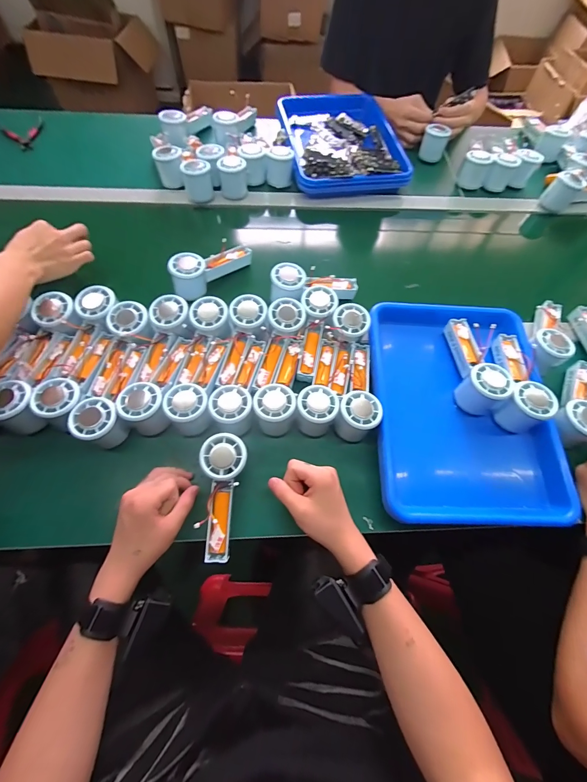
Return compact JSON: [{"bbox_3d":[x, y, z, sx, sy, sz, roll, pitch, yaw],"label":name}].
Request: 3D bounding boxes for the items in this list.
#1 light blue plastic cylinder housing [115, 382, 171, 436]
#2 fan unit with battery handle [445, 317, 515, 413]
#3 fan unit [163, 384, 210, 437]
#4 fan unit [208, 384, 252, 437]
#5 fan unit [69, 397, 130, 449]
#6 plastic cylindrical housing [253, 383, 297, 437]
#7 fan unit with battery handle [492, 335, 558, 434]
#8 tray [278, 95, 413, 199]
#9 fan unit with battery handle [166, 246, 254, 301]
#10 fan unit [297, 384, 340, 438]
[{"bbox_3d":[-0.203,0.025,0.442,0.052,0.055,0.059,-34,71,-17],"label":"light blue plastic cylinder housing"},{"bbox_3d":[0.272,-0.045,0.481,0.054,0.059,0.145,4,65,-1],"label":"fan unit with battery handle"},{"bbox_3d":[-0.144,0.025,0.446,0.052,0.053,0.057,1,65,-2],"label":"fan unit"},{"bbox_3d":[-0.086,0.027,0.447,0.056,0.051,0.055,1,65,-2],"label":"fan unit"},{"bbox_3d":[-0.257,0.043,0.429,0.051,0.052,0.052,1,65,-2],"label":"fan unit"},{"bbox_3d":[-0.026,0.026,0.454,0.055,0.053,0.057,1,65,-2],"label":"plastic cylindrical housing"},{"bbox_3d":[0.334,-0.019,0.473,0.053,0.055,0.148,12,65,3],"label":"fan unit with battery handle"},{"bbox_3d":[0.107,-0.588,0.753,0.250,0.057,0.328,-8,65,-7],"label":"tray"},{"bbox_3d":[-0.146,-0.225,0.567,0.154,0.059,0.048,-40,73,-19],"label":"fan unit with battery handle"},{"bbox_3d":[0.032,0.029,0.461,0.054,0.058,0.058,1,65,-2],"label":"fan unit"}]

